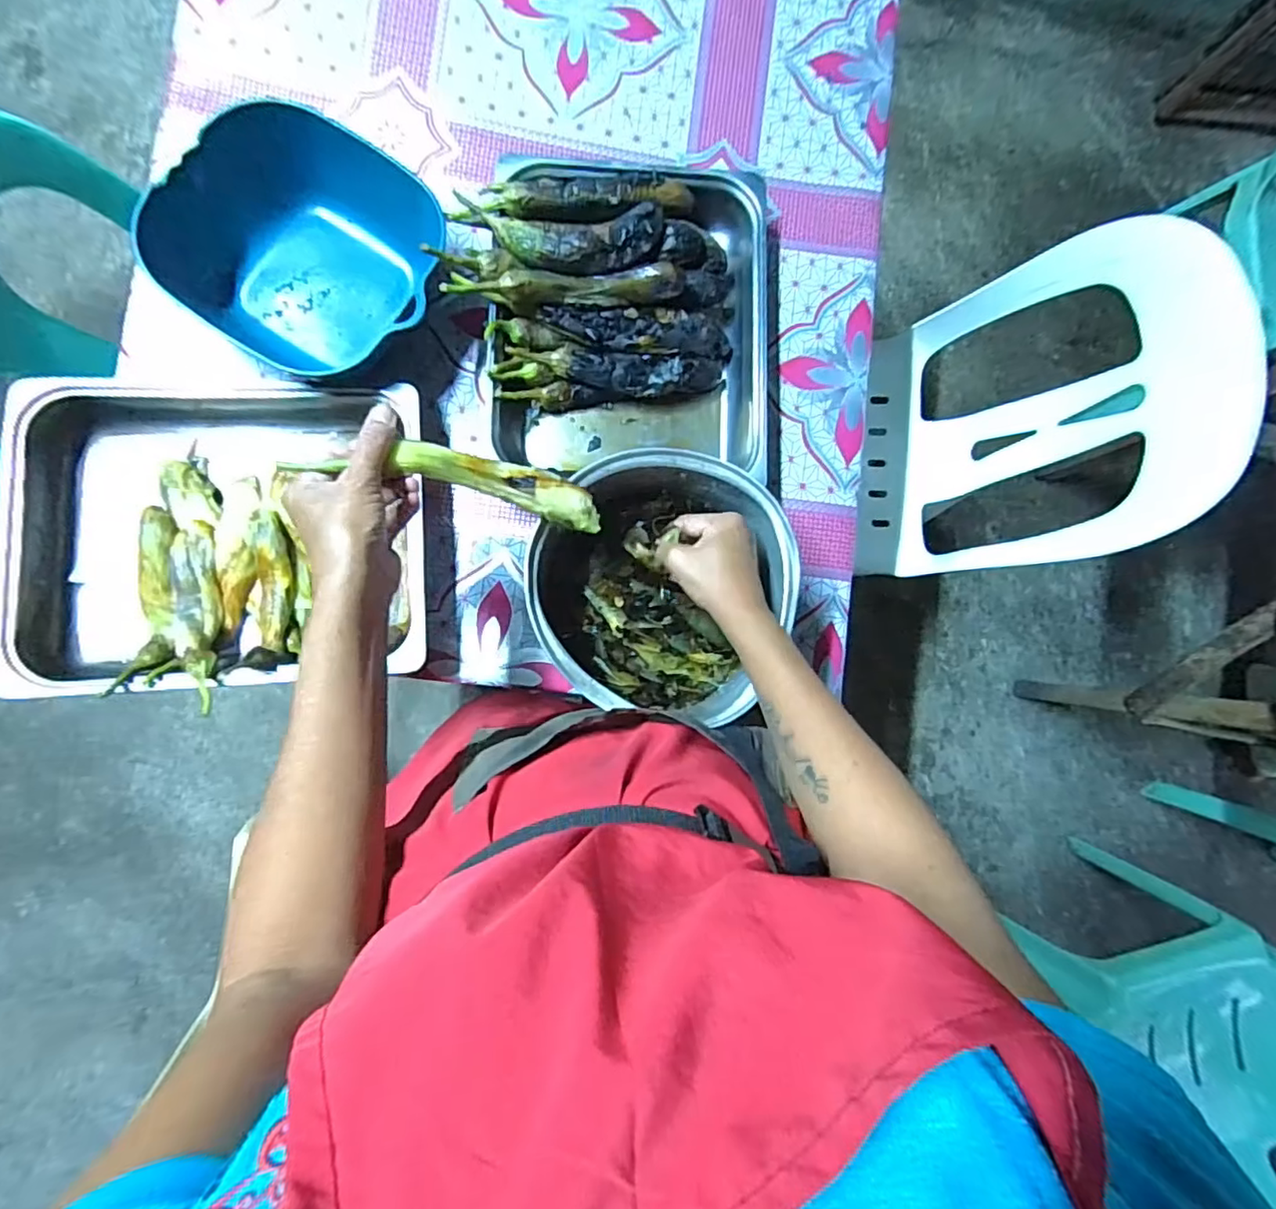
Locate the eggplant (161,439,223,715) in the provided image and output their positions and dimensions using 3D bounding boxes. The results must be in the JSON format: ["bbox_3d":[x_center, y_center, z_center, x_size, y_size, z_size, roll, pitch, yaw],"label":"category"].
[{"bbox_3d":[-0.375,-0.024,0.512,0.042,0.037,0.242,-14,71,-8],"label":"eggplant"}]

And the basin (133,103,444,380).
[{"bbox_3d":[-0.286,-0.314,0.546,0.218,0.088,0.190,23,85,-3],"label":"basin"}]

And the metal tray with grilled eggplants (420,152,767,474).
[{"bbox_3d":[-0.021,-0.278,0.576,0.287,0.087,0.285,2,87,-7],"label":"metal tray with grilled eggplants"}]

